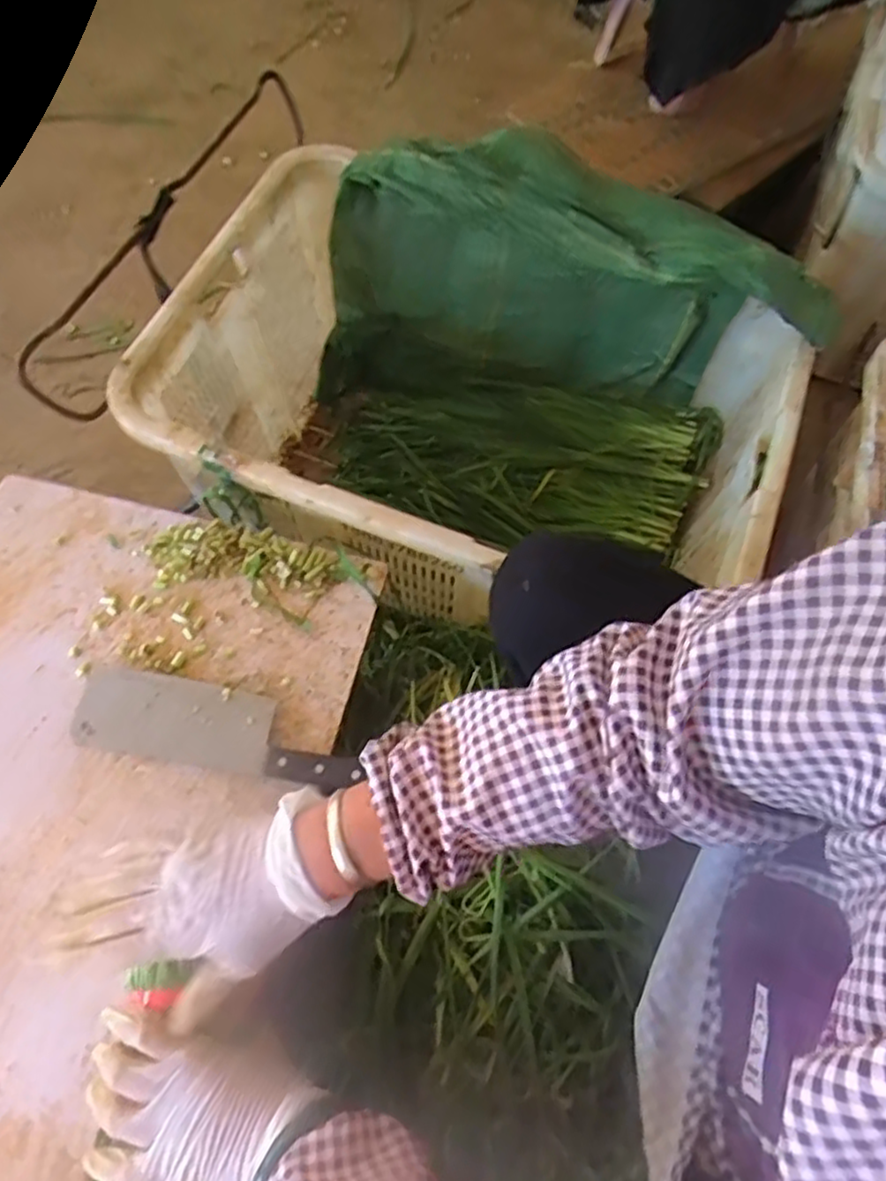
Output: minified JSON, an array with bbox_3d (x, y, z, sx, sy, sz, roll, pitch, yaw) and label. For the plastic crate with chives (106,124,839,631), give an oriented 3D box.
[{"bbox_3d":[0.040,-0.195,0.824,0.618,0.368,0.438,22,70,7],"label":"plastic crate with chives"}]

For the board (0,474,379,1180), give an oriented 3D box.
[{"bbox_3d":[-0.339,0.221,0.559,0.386,0.027,0.651,16,69,5],"label":"board"}]

